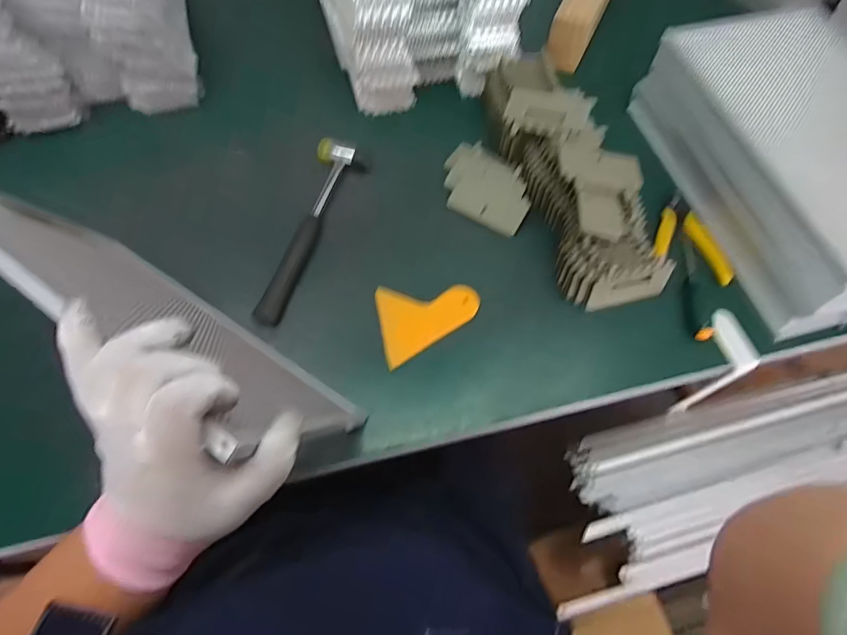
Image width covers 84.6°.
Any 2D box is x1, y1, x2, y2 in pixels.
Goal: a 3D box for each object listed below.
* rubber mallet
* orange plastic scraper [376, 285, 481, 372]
[{"bbox_3d":[-0.115,-0.098,0.510,0.056,0.022,0.238,10,65,5],"label":"rubber mallet"},{"bbox_3d":[0.008,0.002,0.467,0.101,0.009,0.081,-9,65,-4],"label":"orange plastic scraper"}]

